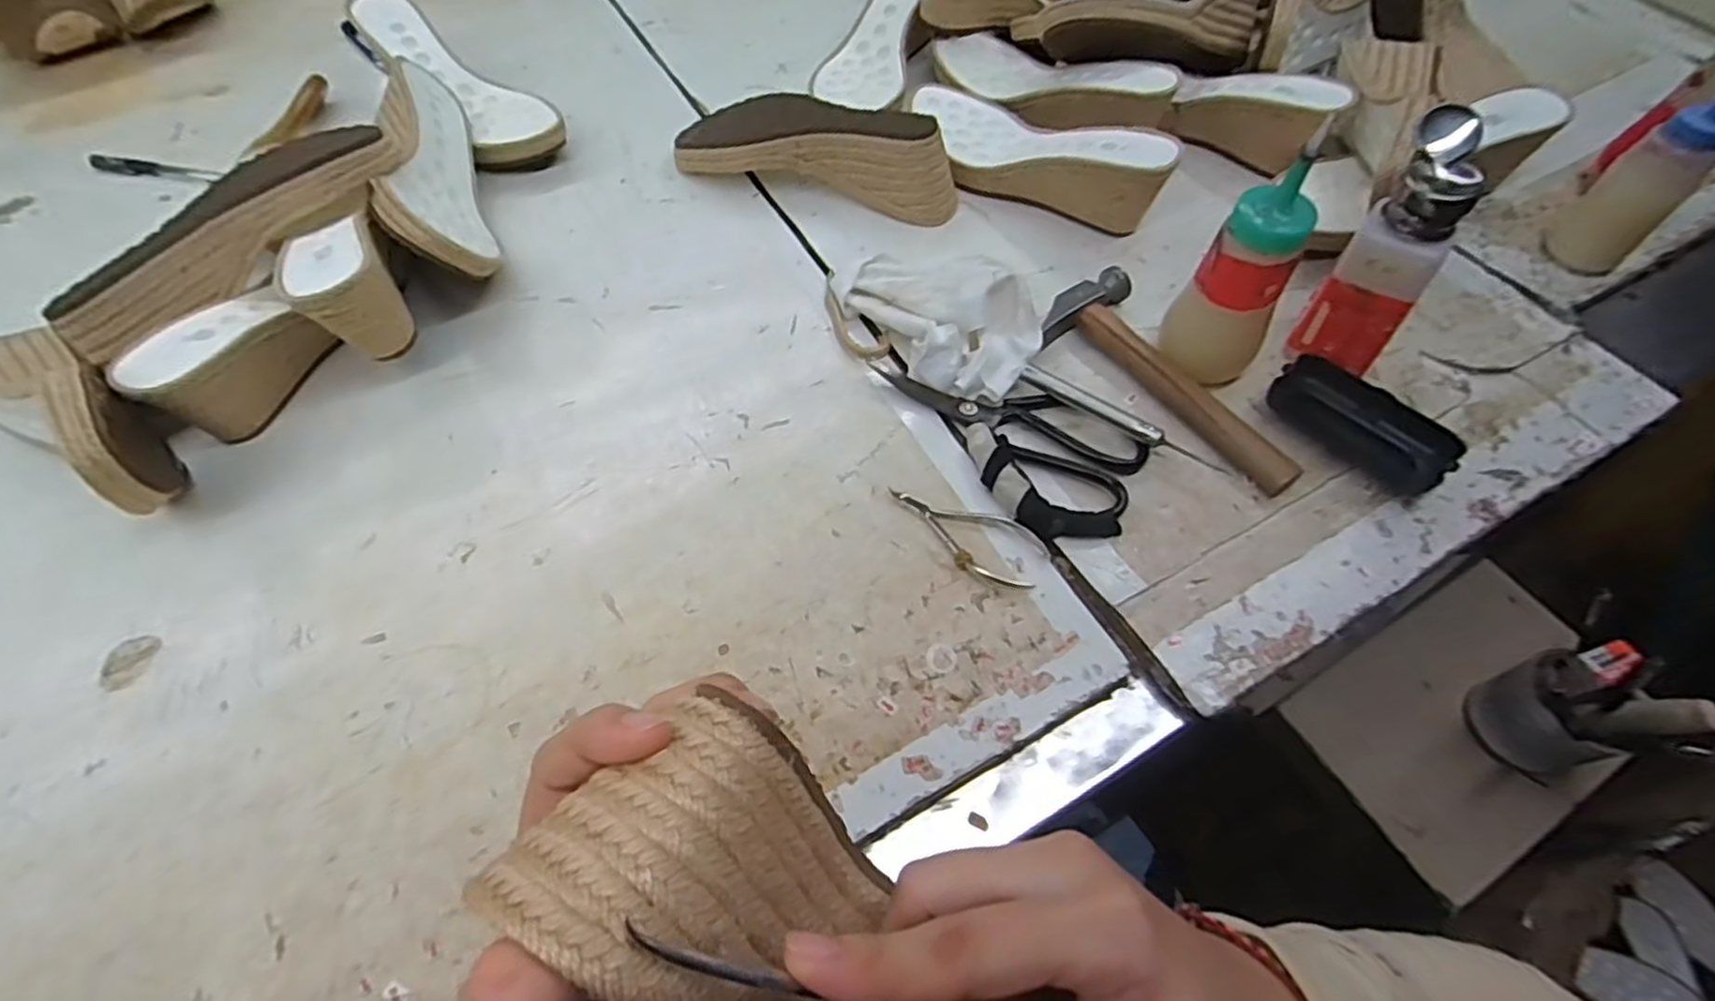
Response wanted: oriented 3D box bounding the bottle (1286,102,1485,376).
[{"bbox_3d":[0.340,-0.158,0.477,0.052,0.148,0.064,27,61,15],"label":"bottle"}]

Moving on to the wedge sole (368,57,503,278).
[{"bbox_3d":[-0.322,-0.241,0.572,0.060,0.086,0.244,-18,60,-12],"label":"wedge sole"}]

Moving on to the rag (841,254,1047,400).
[{"bbox_3d":[0.061,-0.136,0.537,0.092,0.049,0.152,-31,63,-19],"label":"rag"}]

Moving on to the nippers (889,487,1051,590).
[{"bbox_3d":[0.066,0.022,0.462,0.101,0.009,0.043,18,59,10],"label":"nippers"}]

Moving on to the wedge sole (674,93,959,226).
[{"bbox_3d":[-0.032,-0.295,0.627,0.239,0.066,0.077,19,59,10],"label":"wedge sole"}]

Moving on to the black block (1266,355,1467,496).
[{"bbox_3d":[0.332,-0.052,0.493,0.055,0.023,0.109,-36,65,-22],"label":"black block"}]

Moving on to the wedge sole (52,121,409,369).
[{"bbox_3d":[-0.412,-0.179,0.494,0.224,0.060,0.059,-36,66,-20],"label":"wedge sole"}]

